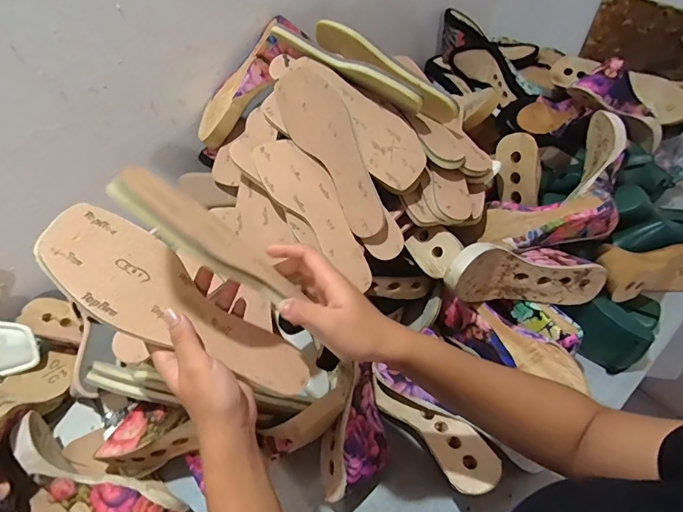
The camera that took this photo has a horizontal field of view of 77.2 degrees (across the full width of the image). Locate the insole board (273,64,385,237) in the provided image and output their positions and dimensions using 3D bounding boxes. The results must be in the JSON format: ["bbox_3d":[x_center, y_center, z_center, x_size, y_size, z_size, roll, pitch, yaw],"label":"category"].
[{"bbox_3d":[-0.009,-0.144,0.557,0.240,0.083,0.013,56,29,12],"label":"insole board"}]

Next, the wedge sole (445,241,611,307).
[{"bbox_3d":[0.242,0.033,0.565,0.241,0.083,0.050,8,50,-16],"label":"wedge sole"}]

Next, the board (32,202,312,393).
[{"bbox_3d":[-0.132,0.047,0.352,0.235,0.004,0.080,40,45,-8],"label":"board"}]

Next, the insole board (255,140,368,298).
[{"bbox_3d":[-0.032,-0.061,0.552,0.074,0.011,0.230,-31,76,-20],"label":"insole board"}]

